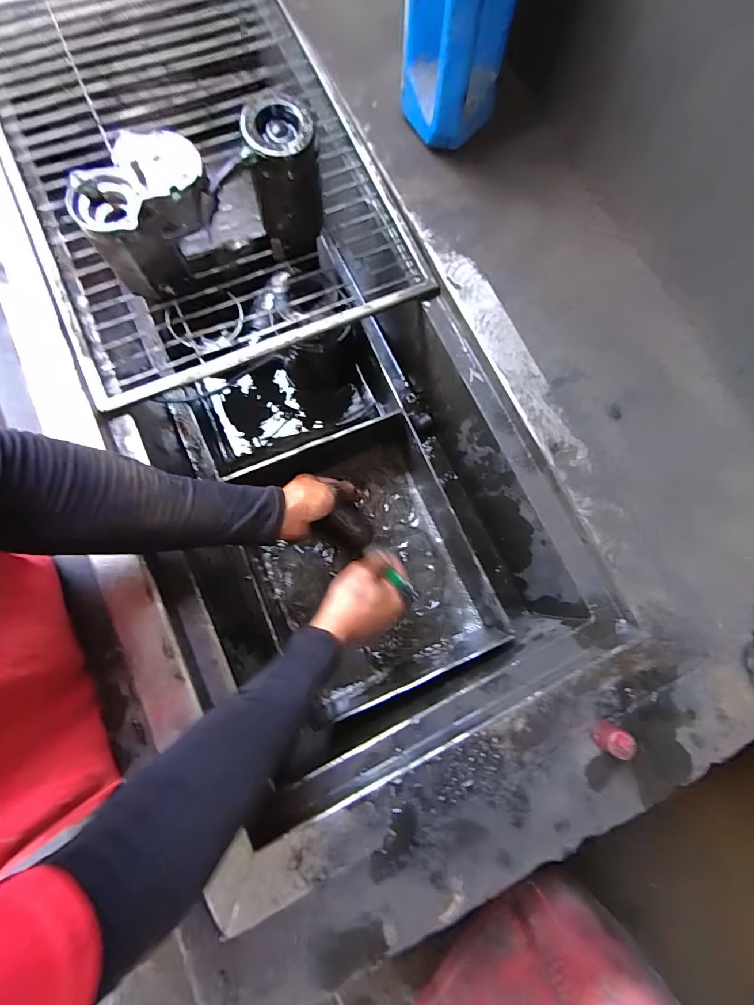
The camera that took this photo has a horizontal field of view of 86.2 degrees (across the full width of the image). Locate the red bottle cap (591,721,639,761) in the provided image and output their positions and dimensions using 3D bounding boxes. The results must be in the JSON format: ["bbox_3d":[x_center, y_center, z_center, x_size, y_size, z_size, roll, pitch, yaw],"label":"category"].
[{"bbox_3d":[0.218,0.220,0.375,0.023,0.036,0.024,0,77,-1],"label":"red bottle cap"}]

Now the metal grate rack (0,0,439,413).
[{"bbox_3d":[-0.249,-0.450,0.528,0.428,0.029,0.606,-26,84,-7],"label":"metal grate rack"}]

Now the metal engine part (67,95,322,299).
[{"bbox_3d":[-0.187,-0.333,0.452,0.247,0.115,0.103,-23,79,-6],"label":"metal engine part"}]

